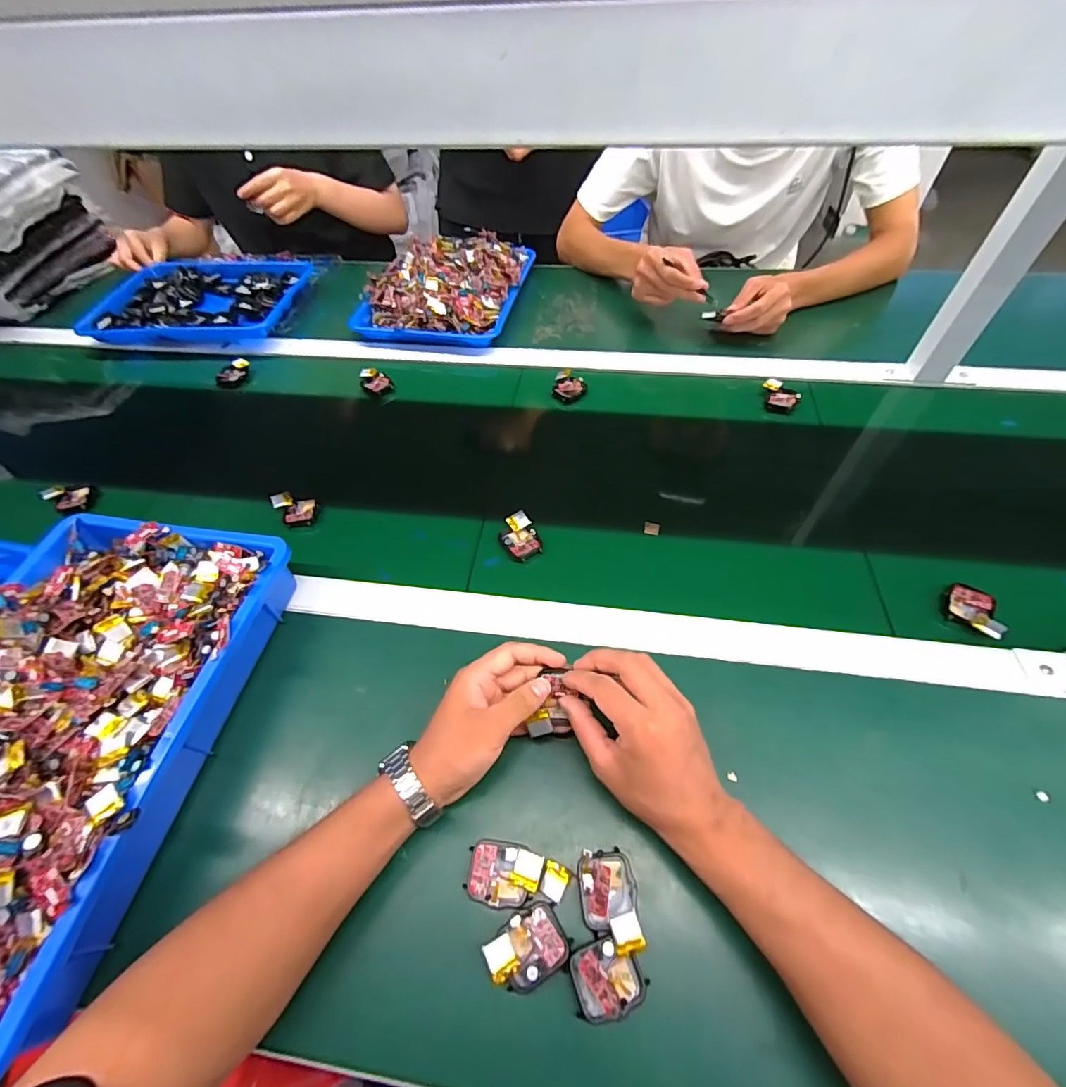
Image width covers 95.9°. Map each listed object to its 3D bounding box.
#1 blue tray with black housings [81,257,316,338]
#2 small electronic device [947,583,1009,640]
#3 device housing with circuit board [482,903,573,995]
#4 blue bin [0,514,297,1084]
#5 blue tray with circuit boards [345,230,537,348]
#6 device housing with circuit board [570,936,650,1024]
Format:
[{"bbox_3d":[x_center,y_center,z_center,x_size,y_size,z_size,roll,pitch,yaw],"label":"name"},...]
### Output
[{"bbox_3d":[-0.571,-0.431,0.846,0.329,0.048,0.244,-3,53,2],"label":"blue tray with black housings"},{"bbox_3d":[0.415,0.061,0.452,0.037,0.022,0.059,19,57,17],"label":"small electronic device"},{"bbox_3d":[-0.004,0.269,0.319,0.051,0.015,0.040,-22,55,-12],"label":"device housing with circuit board"},{"bbox_3d":[-0.382,0.145,0.388,0.245,0.087,0.375,6,54,8],"label":"blue bin"},{"bbox_3d":[-0.142,-0.442,0.821,0.241,0.077,0.296,11,55,12],"label":"blue tray with circuit boards"},{"bbox_3d":[0.048,0.283,0.315,0.045,0.014,0.036,-17,54,-8],"label":"device housing with circuit board"}]

